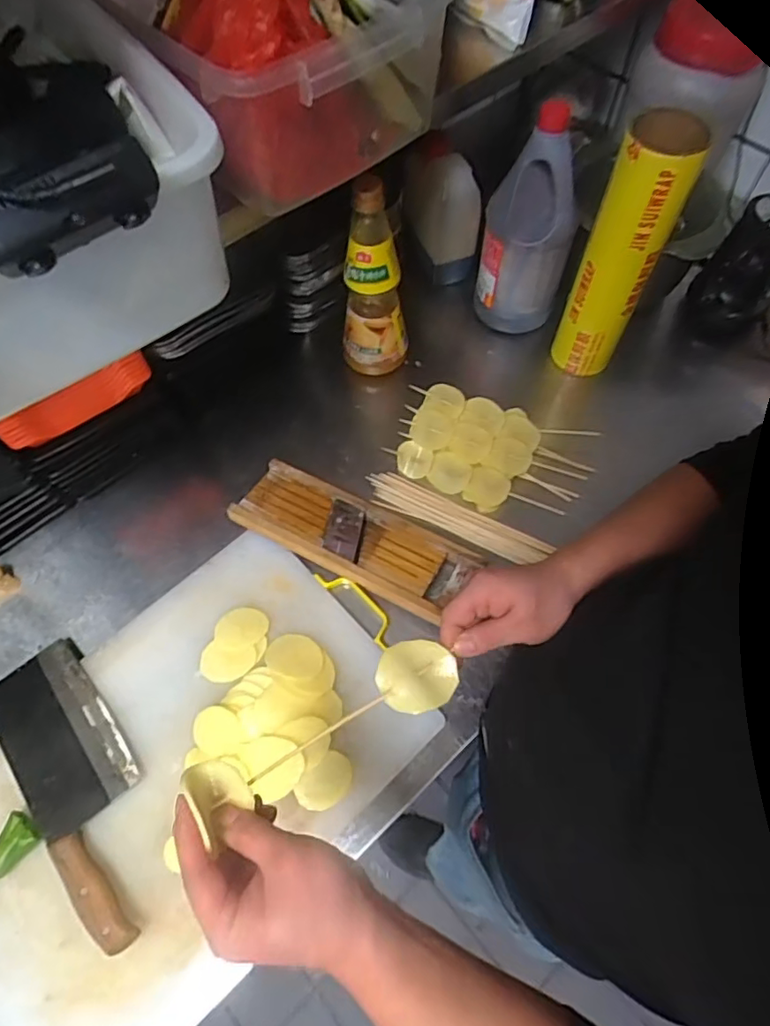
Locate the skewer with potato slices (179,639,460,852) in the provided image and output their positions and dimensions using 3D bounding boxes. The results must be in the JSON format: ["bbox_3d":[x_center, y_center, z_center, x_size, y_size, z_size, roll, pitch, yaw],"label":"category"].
[{"bbox_3d":[-0.036,0.142,0.398,0.199,0.020,0.052,-20,64,-26],"label":"skewer with potato slices"}]

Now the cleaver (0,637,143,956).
[{"bbox_3d":[-0.311,0.270,0.584,0.105,0.028,0.300,-35,68,-15],"label":"cleaver"}]

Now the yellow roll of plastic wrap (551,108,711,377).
[{"bbox_3d":[0.291,-0.316,0.723,0.083,0.306,0.096,21,66,11],"label":"yellow roll of plastic wrap"}]

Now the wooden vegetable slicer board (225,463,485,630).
[{"bbox_3d":[-0.038,0.026,0.704,0.287,0.026,0.108,25,67,13],"label":"wooden vegetable slicer board"}]

